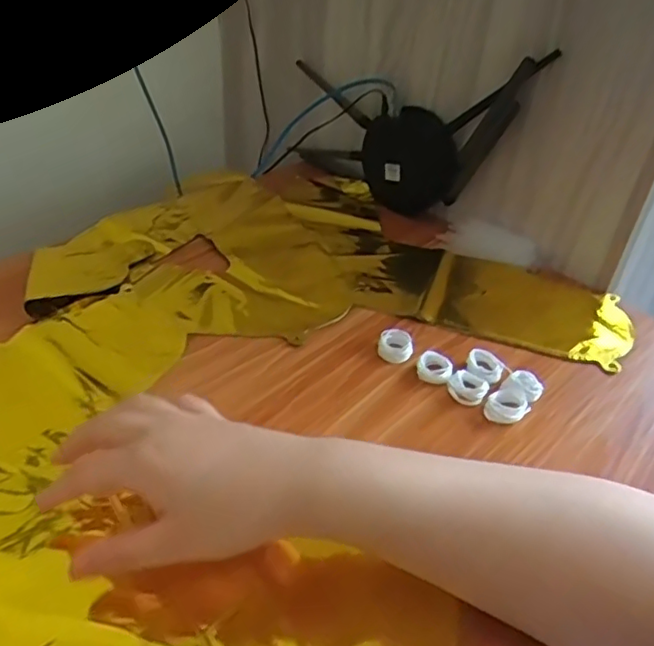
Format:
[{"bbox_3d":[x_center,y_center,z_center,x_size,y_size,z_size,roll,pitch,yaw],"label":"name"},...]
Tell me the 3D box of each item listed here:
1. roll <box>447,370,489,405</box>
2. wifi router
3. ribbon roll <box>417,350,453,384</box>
[{"bbox_3d":[0.111,0.049,0.484,0.030,0.008,0.028,4,38,-3],"label":"roll"},{"bbox_3d":[0.079,-0.214,0.699,0.348,0.168,0.034,9,30,45],"label":"wifi router"},{"bbox_3d":[0.087,0.037,0.499,0.028,0.010,0.030,4,38,-3],"label":"ribbon roll"}]

